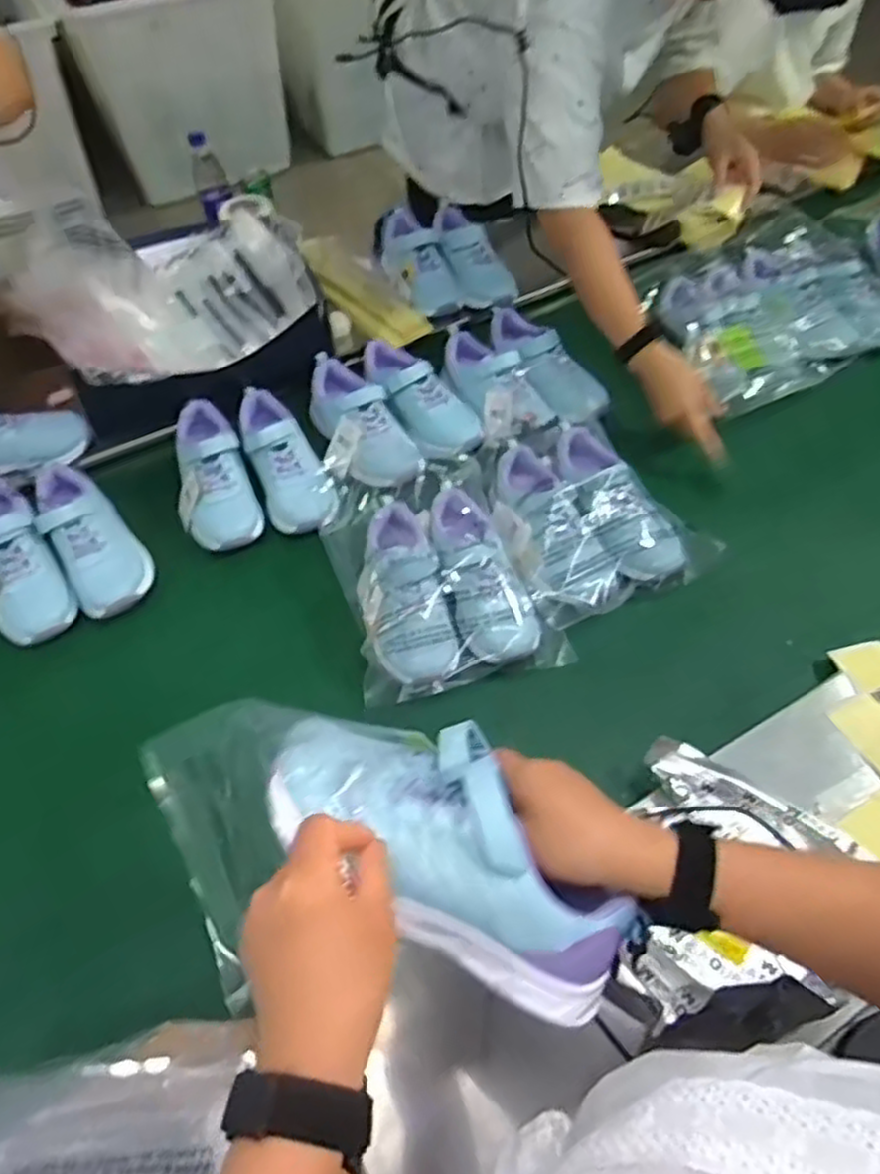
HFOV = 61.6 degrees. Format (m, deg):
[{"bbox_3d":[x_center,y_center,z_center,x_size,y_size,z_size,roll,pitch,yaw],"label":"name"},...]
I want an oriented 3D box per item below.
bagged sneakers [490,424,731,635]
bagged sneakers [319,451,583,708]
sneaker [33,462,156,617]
[{"bbox_3d":[0.189,-0.105,0.923,0.228,0.069,0.254,-19,55,-11],"label":"bagged sneakers"},{"bbox_3d":[-0.010,-0.029,0.887,0.226,0.090,0.299,-16,54,-9],"label":"bagged sneakers"},{"bbox_3d":[-0.446,-0.070,0.931,0.093,0.070,0.231,-33,59,-20],"label":"sneaker"}]

